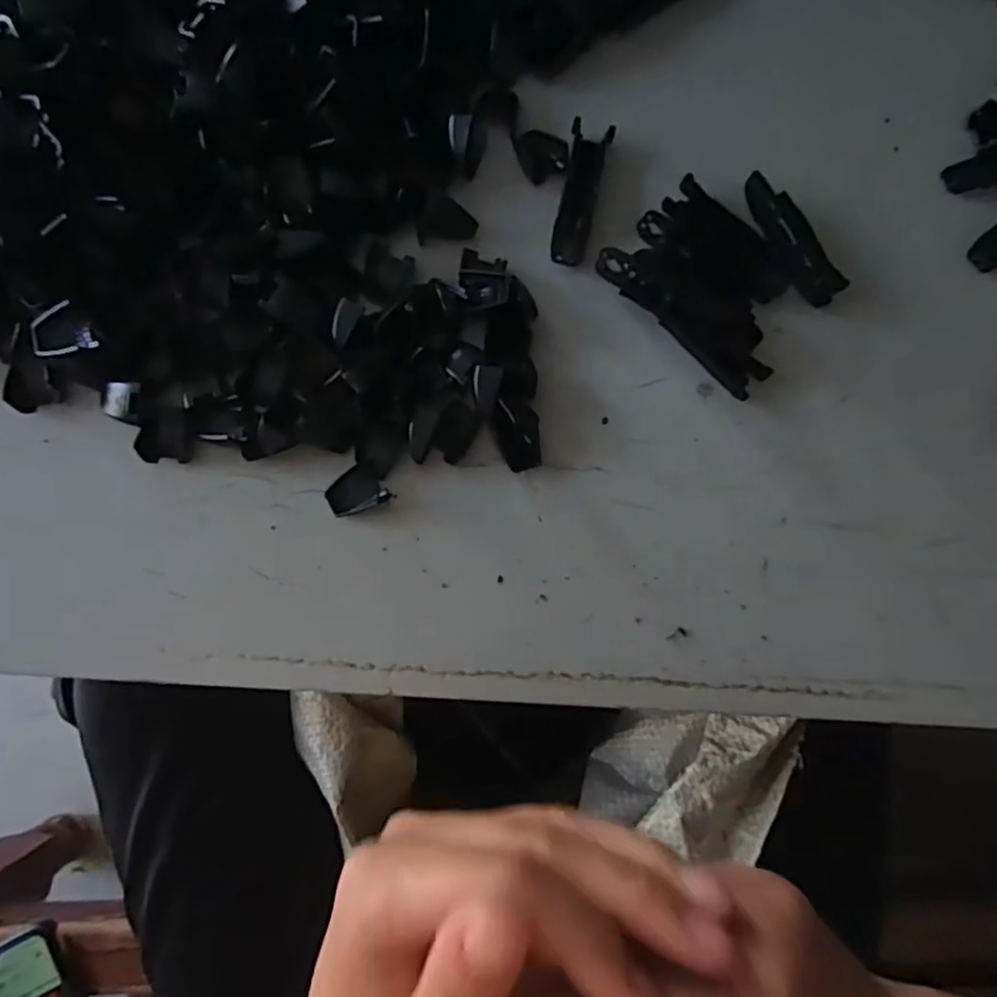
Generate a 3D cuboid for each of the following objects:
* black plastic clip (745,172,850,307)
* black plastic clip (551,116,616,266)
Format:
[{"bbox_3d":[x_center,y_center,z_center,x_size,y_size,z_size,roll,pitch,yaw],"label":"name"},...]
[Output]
[{"bbox_3d":[0.126,-0.113,0.294,0.014,0.015,0.062,-31,86,-6],"label":"black plastic clip"},{"bbox_3d":[0.035,-0.132,0.295,0.018,0.006,0.063,14,83,-2],"label":"black plastic clip"}]

